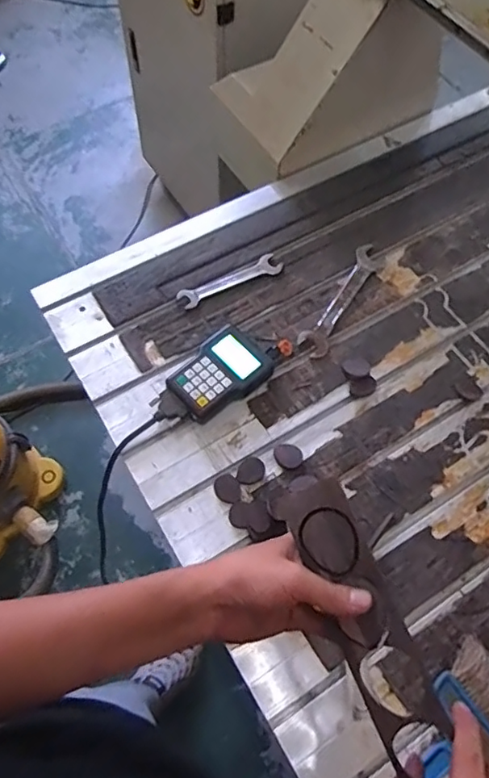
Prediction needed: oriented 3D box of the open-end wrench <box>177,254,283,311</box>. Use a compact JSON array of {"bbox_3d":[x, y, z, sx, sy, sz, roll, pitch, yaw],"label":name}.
[{"bbox_3d":[-0.023,-0.184,0.940,0.186,0.007,0.042,-27,68,-14],"label":"open-end wrench"}]

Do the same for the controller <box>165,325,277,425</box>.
[{"bbox_3d":[-0.039,-0.027,0.850,0.154,0.041,0.104,-41,72,-19],"label":"controller"}]

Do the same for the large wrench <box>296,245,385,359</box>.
[{"bbox_3d":[0.167,-0.152,0.935,0.051,0.005,0.248,30,67,12],"label":"large wrench"}]

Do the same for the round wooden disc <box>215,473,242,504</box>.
[{"bbox_3d":[-0.023,0.144,0.785,0.035,0.006,0.043,-29,68,-15],"label":"round wooden disc"}]

